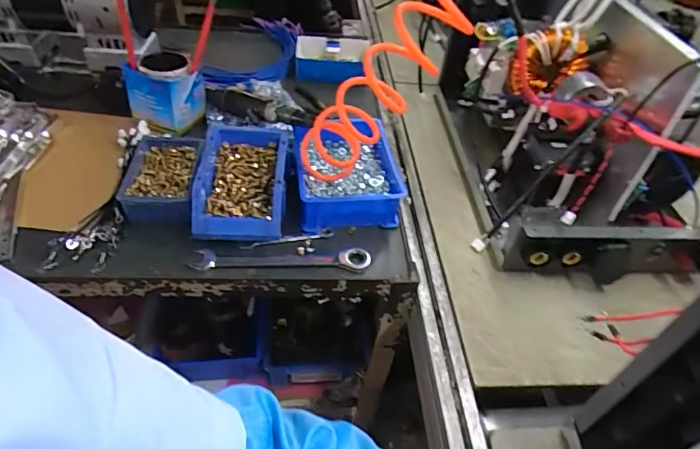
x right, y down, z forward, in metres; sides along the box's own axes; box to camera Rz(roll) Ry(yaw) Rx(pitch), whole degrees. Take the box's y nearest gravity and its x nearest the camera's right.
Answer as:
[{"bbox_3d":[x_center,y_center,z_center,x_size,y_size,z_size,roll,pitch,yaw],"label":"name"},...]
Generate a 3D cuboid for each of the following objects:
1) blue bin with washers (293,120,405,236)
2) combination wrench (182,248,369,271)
[{"bbox_3d":[-0.005,-0.080,0.681,0.147,0.073,0.177,-3,46,-9],"label":"blue bin with washers"},{"bbox_3d":[-0.089,0.046,0.594,0.229,0.009,0.031,0,46,-7],"label":"combination wrench"}]

